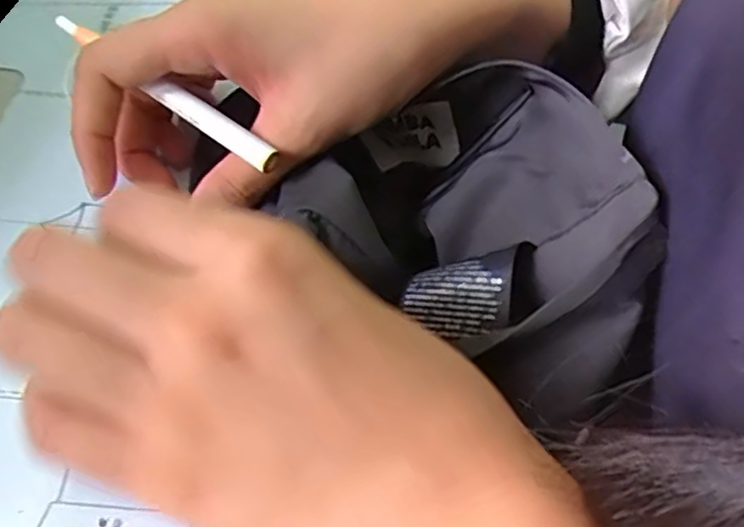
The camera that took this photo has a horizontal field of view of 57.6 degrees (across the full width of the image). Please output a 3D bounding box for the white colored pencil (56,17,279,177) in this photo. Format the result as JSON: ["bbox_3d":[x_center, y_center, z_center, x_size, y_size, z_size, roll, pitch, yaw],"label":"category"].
[{"bbox_3d":[-0.076,-0.064,0.242,0.103,0.008,0.008,34,59,14],"label":"white colored pencil"}]

